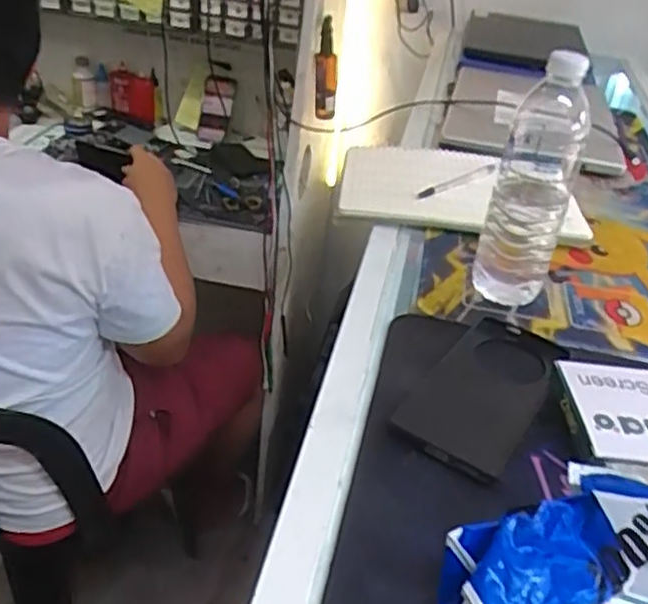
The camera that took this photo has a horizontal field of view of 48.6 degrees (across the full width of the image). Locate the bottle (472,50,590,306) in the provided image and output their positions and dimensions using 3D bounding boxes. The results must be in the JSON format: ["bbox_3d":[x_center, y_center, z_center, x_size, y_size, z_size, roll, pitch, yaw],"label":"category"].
[{"bbox_3d":[0.172,-0.097,0.595,0.060,0.198,0.055,13,33,10],"label":"bottle"}]

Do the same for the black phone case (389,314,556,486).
[{"bbox_3d":[0.118,0.060,0.518,0.076,0.011,0.183,22,36,23],"label":"black phone case"}]

